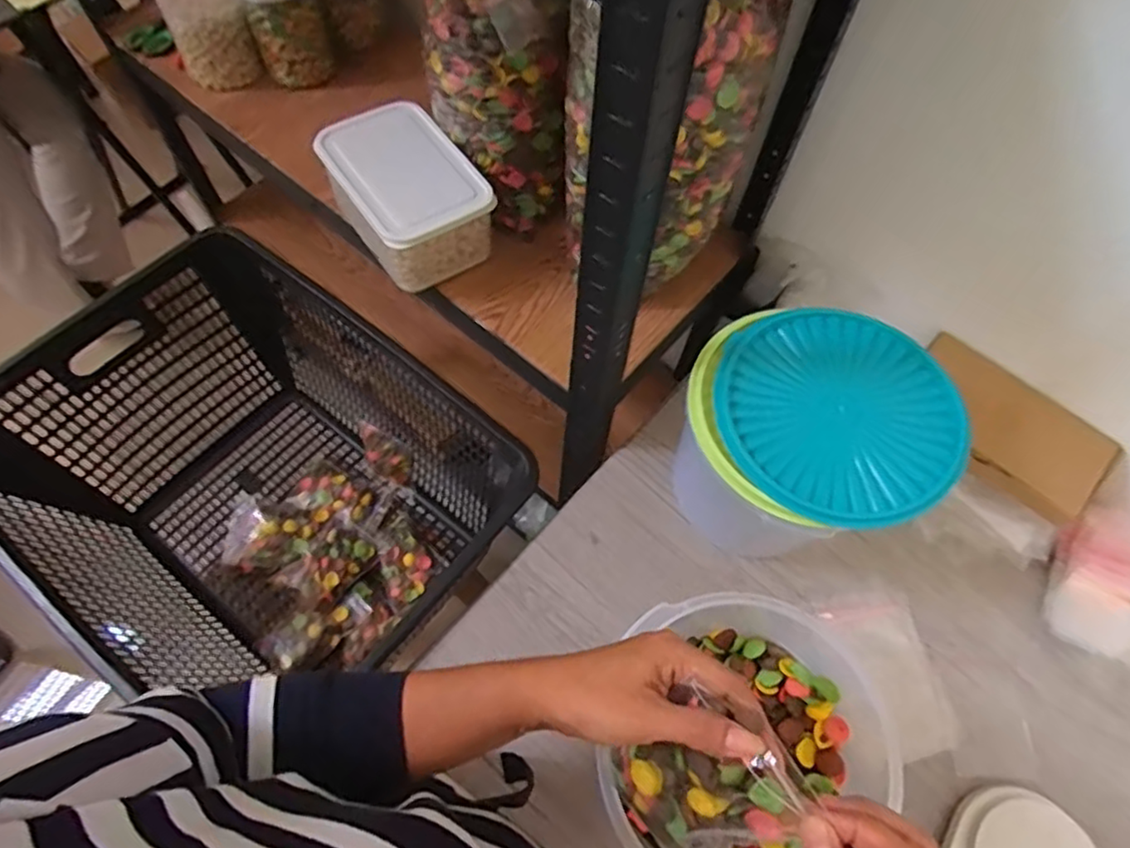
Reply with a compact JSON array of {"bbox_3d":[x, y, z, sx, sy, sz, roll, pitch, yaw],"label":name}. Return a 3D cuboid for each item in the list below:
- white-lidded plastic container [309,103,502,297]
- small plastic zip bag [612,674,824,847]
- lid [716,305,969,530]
[{"bbox_3d":[-0.175,-0.254,0.717,0.129,0.092,0.180,-31,70,-16],"label":"white-lidded plastic container"},{"bbox_3d":[0.075,0.211,0.375,0.019,0.131,0.080,-18,57,-47],"label":"small plastic zip bag"},{"bbox_3d":[0.236,-0.015,0.564,0.196,0.021,0.202,1,65,-2],"label":"lid"}]

